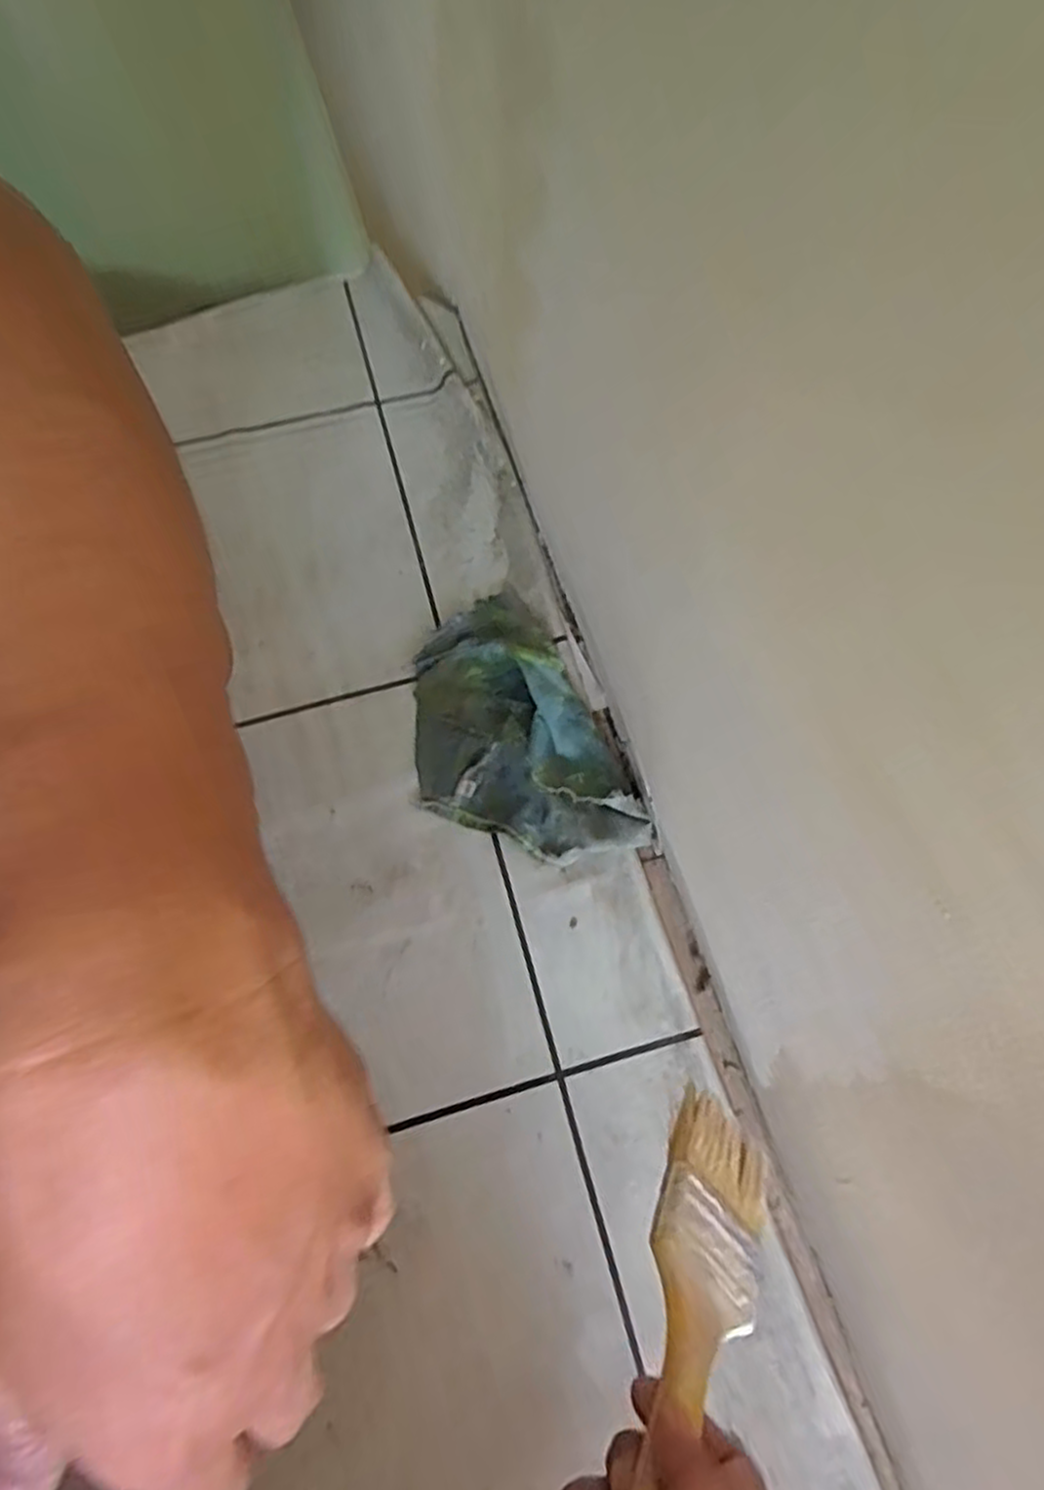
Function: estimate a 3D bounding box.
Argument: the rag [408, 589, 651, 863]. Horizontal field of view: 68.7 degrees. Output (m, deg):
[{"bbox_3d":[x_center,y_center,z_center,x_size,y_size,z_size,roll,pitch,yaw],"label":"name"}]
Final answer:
[{"bbox_3d":[-0.016,-0.008,0.597,0.137,0.033,0.234,-22,68,-11],"label":"rag"}]

